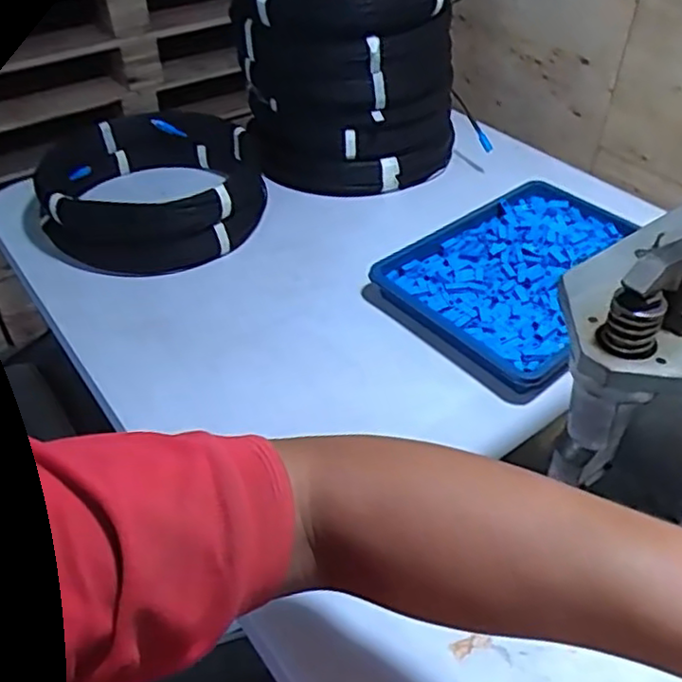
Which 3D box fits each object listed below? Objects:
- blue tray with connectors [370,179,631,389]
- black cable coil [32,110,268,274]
[{"bbox_3d":[0.224,-0.085,0.798,0.320,0.037,0.232,-33,51,-31],"label":"blue tray with connectors"},{"bbox_3d":[-0.234,-0.192,0.871,0.251,0.108,0.254,0,42,0],"label":"black cable coil"}]

